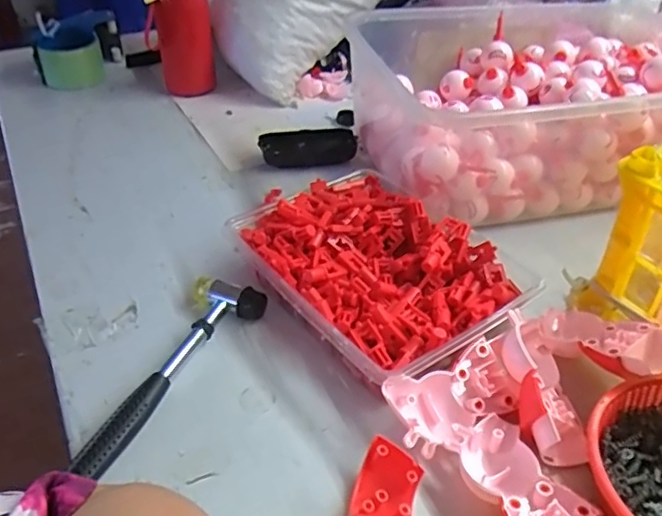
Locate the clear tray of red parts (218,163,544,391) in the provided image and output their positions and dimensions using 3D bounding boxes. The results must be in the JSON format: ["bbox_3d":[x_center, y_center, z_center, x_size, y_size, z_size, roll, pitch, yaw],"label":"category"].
[{"bbox_3d":[0.031,0.008,0.493,0.169,0.058,0.239,-20,43,-26],"label":"clear tray of red parts"}]

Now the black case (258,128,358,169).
[{"bbox_3d":[-0.027,-0.127,0.691,0.108,0.030,0.048,-4,38,-8],"label":"black case"}]

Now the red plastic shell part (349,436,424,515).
[{"bbox_3d":[0.033,0.136,0.348,0.037,0.029,0.043,13,39,14],"label":"red plastic shell part"}]

